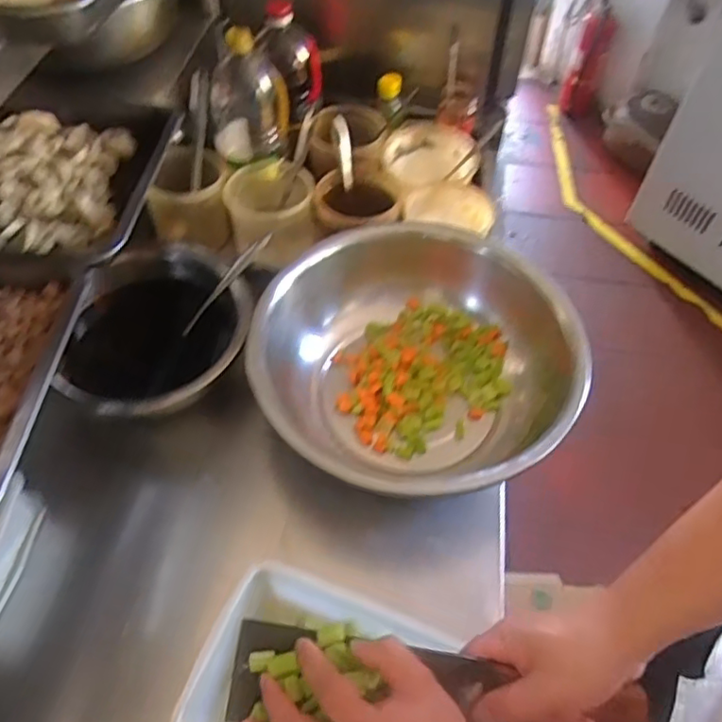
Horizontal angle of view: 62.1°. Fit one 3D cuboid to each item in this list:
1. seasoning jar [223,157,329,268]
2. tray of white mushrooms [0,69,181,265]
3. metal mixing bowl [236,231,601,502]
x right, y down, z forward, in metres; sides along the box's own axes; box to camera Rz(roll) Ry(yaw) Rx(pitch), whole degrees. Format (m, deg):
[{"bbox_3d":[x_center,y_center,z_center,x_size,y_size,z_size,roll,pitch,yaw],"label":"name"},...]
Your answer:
[{"bbox_3d":[-0.137,-0.234,0.920,0.130,0.107,0.133,0,54,-1],"label":"seasoning jar"},{"bbox_3d":[-0.358,-0.201,0.720,0.227,0.122,0.316,5,54,3],"label":"tray of white mushrooms"},{"bbox_3d":[0.074,0.006,0.758,0.386,0.171,0.386,18,56,12],"label":"metal mixing bowl"}]

